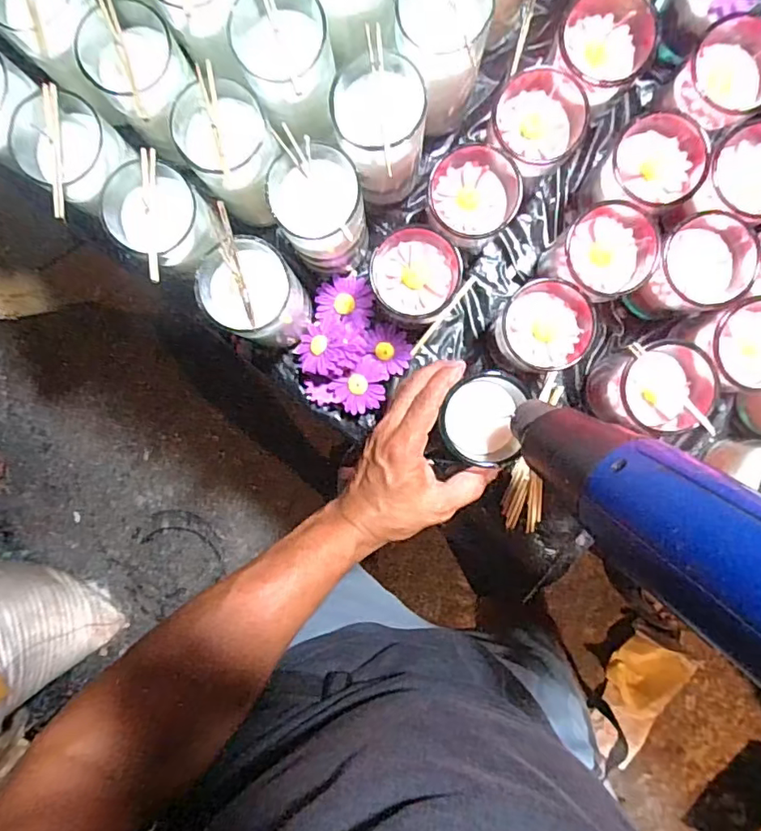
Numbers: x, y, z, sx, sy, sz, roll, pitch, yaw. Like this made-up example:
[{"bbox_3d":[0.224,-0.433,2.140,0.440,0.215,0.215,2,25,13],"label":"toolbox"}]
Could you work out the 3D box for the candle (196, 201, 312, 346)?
[{"bbox_3d":[-0.097,-0.096,0.439,0.066,0.119,0.074,-38,92,3],"label":"candle"}]

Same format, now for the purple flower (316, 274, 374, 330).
[{"bbox_3d":[-0.032,-0.105,0.498,0.050,0.010,0.045,5,94,1],"label":"purple flower"}]

